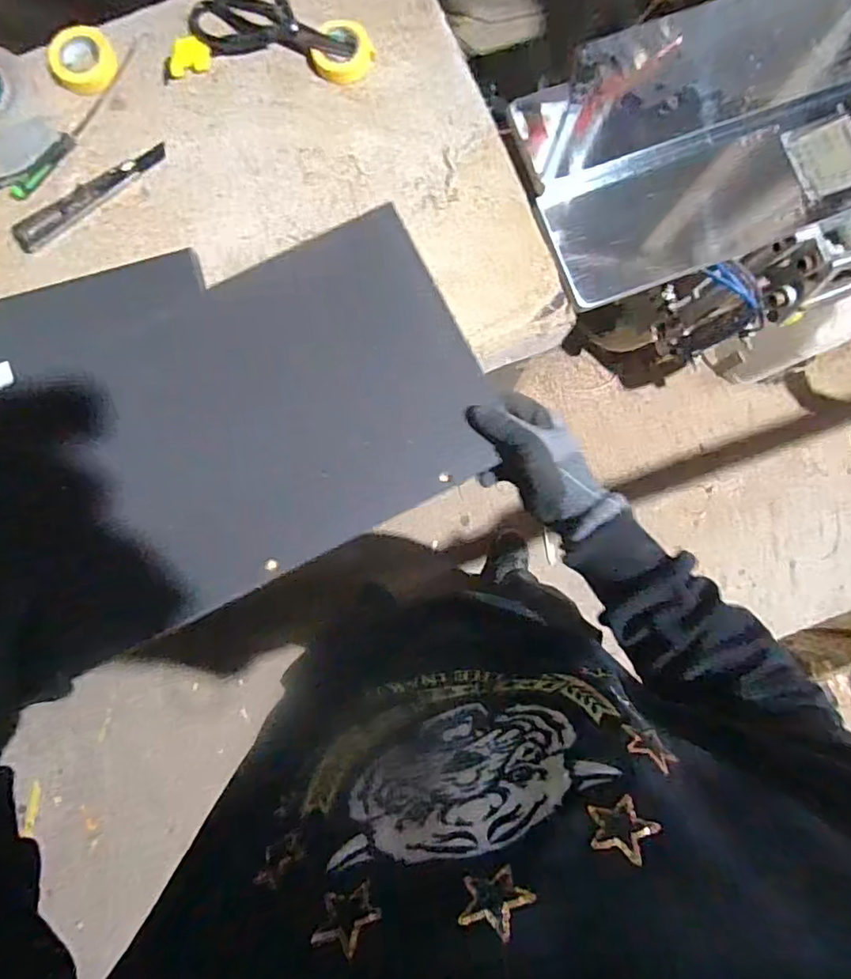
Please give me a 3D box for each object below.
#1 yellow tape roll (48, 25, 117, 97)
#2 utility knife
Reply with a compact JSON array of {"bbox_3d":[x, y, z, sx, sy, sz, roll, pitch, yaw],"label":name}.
[{"bbox_3d":[-0.373,-0.472,0.600,0.065,0.014,0.079,-6,89,-3],"label":"yellow tape roll"},{"bbox_3d":[-0.365,-0.322,0.600,0.184,0.011,0.032,-37,91,-3],"label":"utility knife"}]

